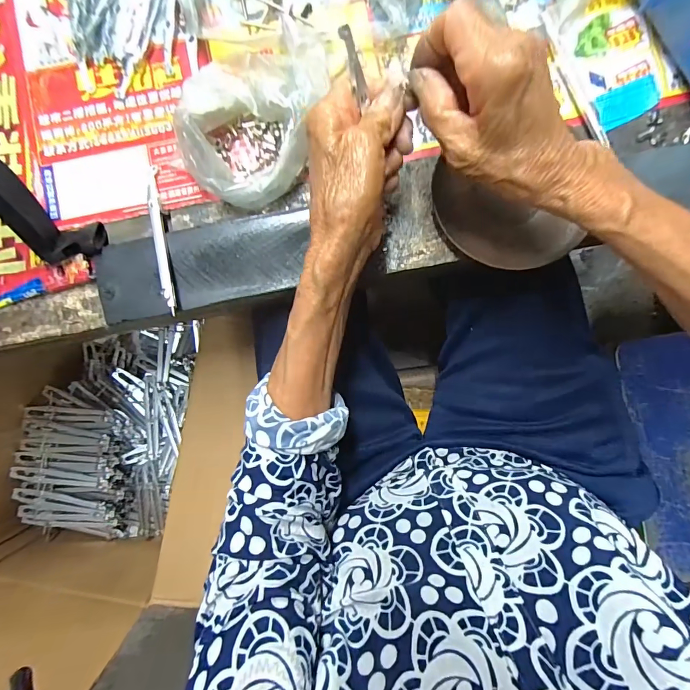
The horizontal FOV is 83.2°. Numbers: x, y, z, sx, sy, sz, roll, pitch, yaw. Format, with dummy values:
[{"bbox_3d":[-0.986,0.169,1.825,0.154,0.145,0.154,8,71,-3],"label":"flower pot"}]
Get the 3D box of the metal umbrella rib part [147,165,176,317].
[{"bbox_3d":[-0.137,-0.080,0.287,0.008,0.007,0.125,-18,73,7],"label":"metal umbrella rib part"}]

